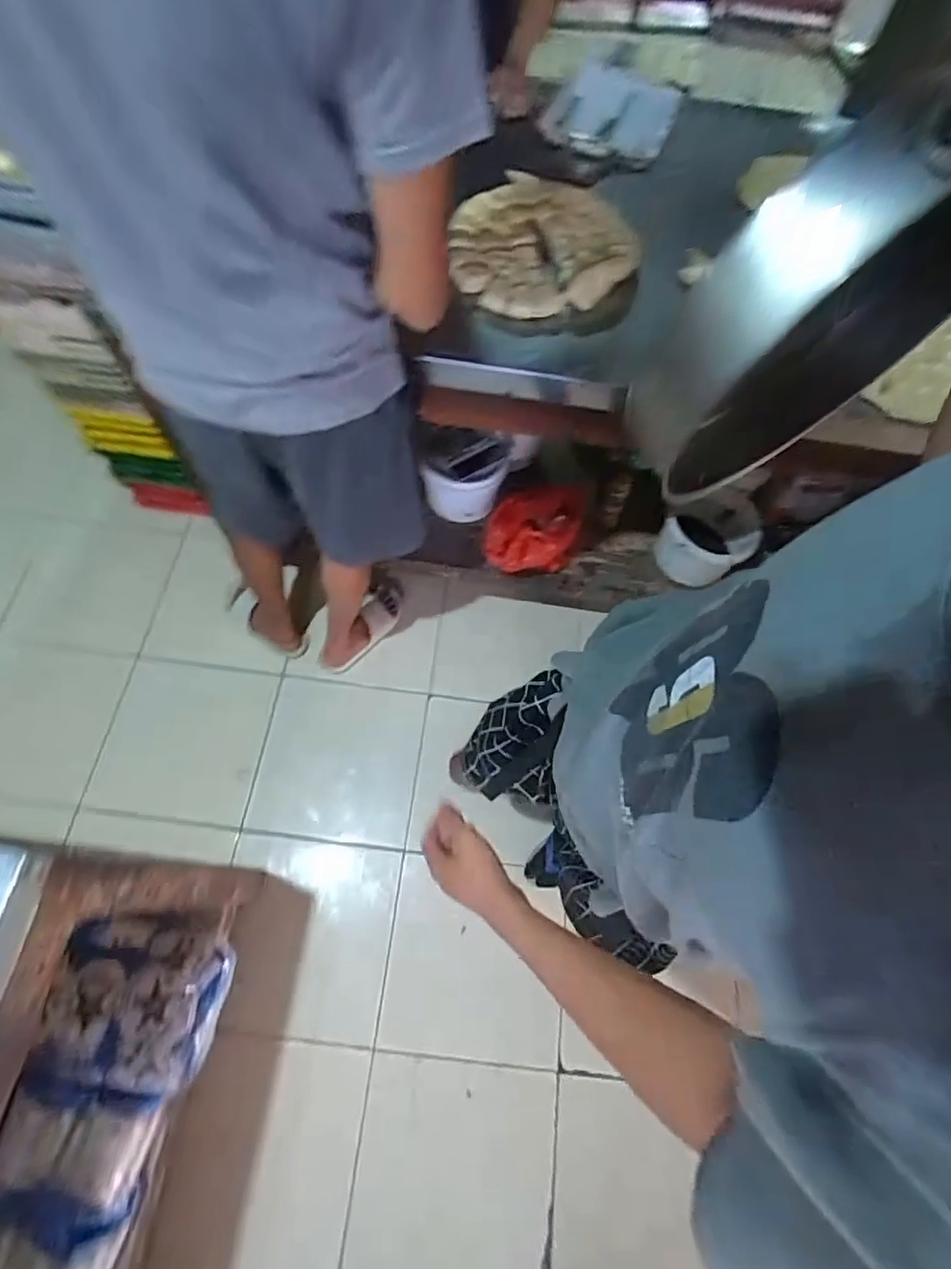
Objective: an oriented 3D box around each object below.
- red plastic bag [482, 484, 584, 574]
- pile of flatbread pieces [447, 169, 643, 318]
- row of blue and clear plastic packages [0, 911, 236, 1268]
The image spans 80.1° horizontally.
[{"bbox_3d":[0.144,-0.258,1.409,0.244,0.135,0.161,-8,68,-6],"label":"red plastic bag"},{"bbox_3d":[0.114,-0.673,0.968,0.338,0.033,0.290,-42,75,-18],"label":"pile of flatbread pieces"},{"bbox_3d":[-0.635,0.842,0.914,0.278,0.106,0.685,12,67,2],"label":"row of blue and clear plastic packages"}]

